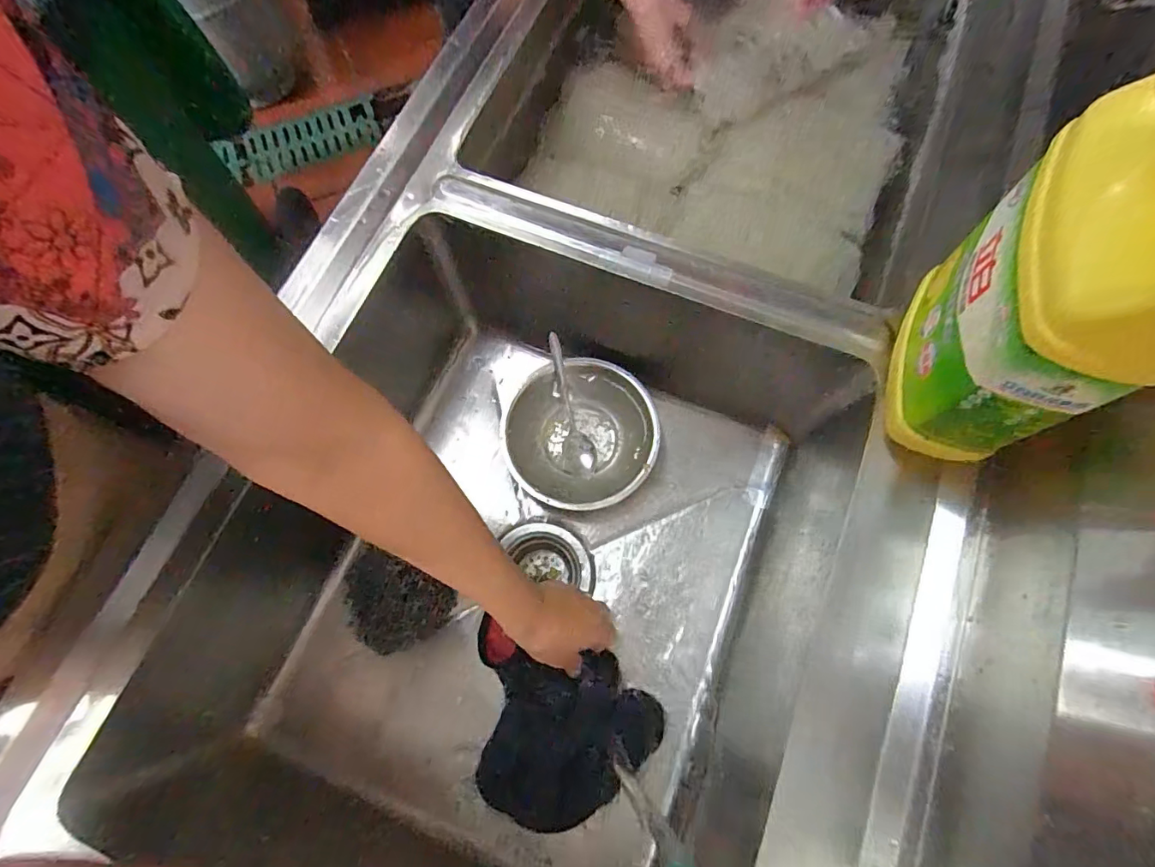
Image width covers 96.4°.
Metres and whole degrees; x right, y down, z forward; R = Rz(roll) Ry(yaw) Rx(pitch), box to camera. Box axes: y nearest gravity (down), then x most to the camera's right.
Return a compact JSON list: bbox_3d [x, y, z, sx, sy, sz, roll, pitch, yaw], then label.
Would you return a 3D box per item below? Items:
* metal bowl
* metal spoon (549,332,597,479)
[{"bbox_3d":[0.000,0.001,0.570,0.165,0.043,0.161,0,73,1],"label":"metal bowl"},{"bbox_3d":[-0.007,-0.031,0.574,0.031,0.031,0.159,-8,78,-20],"label":"metal spoon"}]

